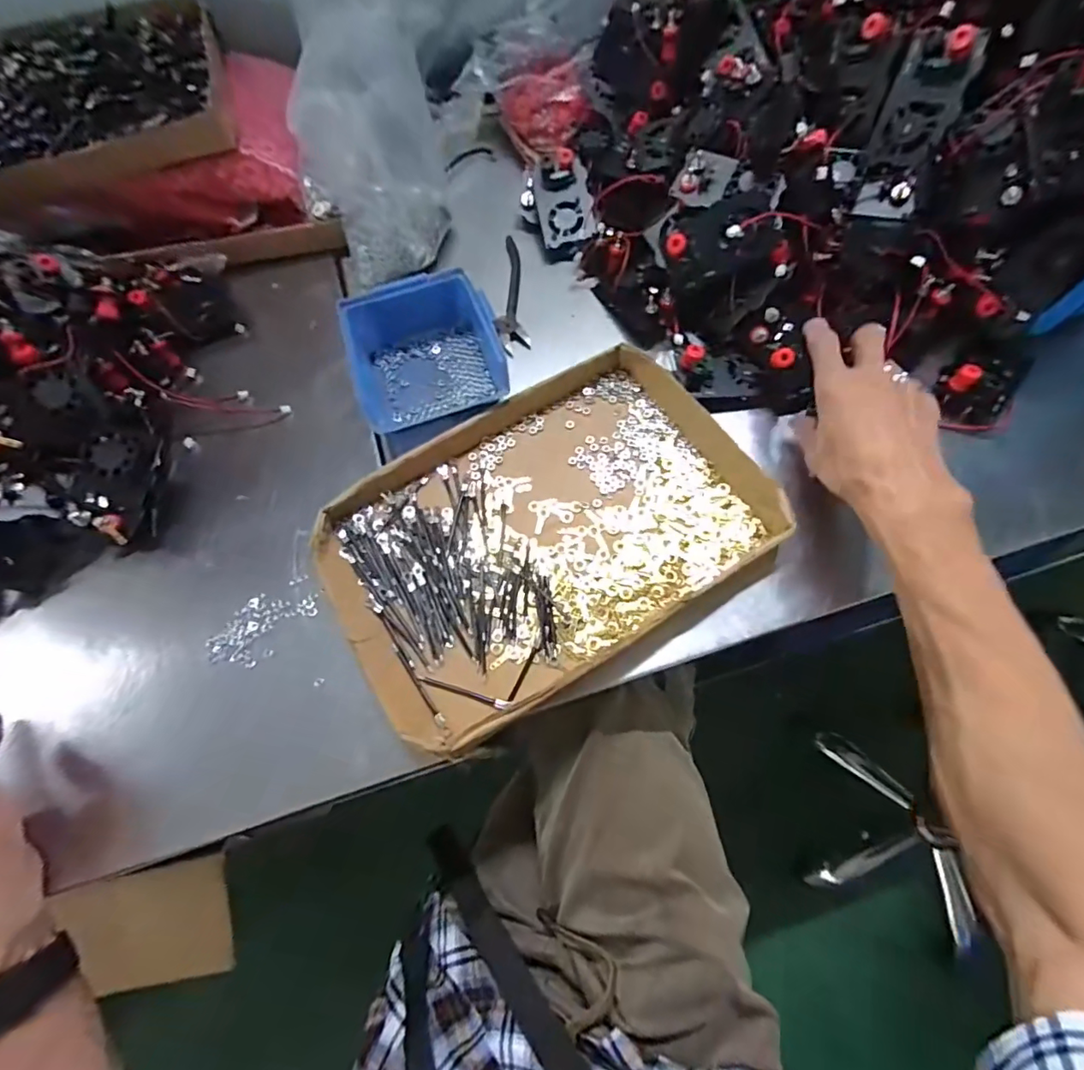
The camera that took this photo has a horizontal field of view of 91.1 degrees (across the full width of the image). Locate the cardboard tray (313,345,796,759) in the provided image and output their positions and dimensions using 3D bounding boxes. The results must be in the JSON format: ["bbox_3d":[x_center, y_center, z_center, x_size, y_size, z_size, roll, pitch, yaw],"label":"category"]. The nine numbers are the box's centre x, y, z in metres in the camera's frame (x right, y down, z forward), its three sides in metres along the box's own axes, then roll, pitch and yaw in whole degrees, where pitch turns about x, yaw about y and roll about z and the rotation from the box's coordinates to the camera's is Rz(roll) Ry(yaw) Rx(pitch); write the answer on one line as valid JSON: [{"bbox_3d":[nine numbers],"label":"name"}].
[{"bbox_3d":[0.003,-0.006,0.432,0.332,0.032,0.233,-31,67,-10],"label":"cardboard tray"}]

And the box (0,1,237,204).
[{"bbox_3d":[-0.453,-0.425,0.518,0.281,0.056,0.222,-16,65,-4],"label":"box"}]

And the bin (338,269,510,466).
[{"bbox_3d":[-0.103,-0.165,0.489,0.132,0.062,0.140,-15,68,-2],"label":"bin"}]

